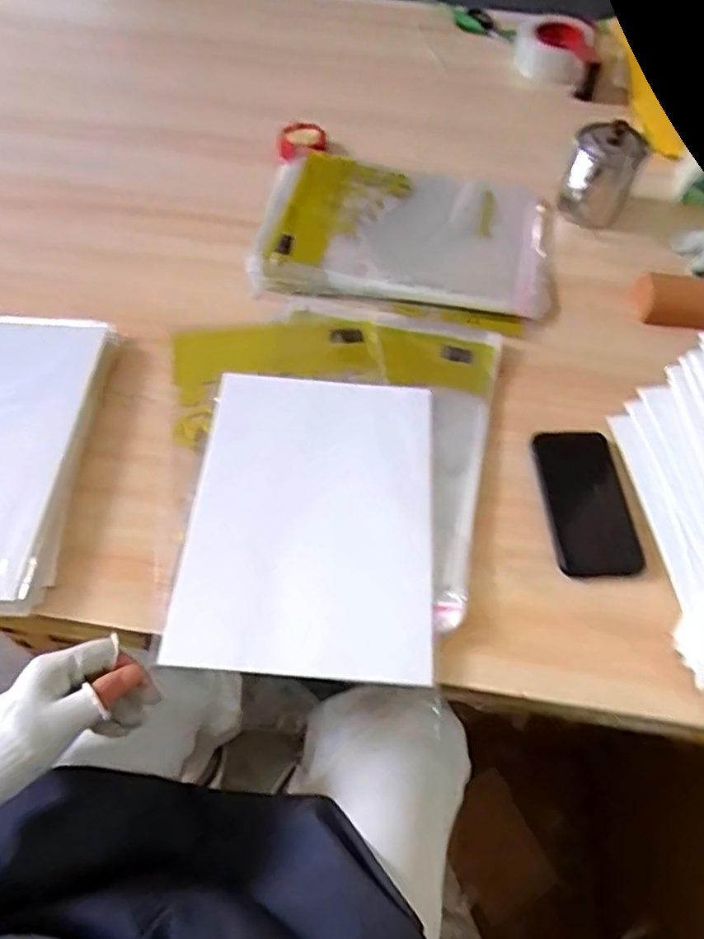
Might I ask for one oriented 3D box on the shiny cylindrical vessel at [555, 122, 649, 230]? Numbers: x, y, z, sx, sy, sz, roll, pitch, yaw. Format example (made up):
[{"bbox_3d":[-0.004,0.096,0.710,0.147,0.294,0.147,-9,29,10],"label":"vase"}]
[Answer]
[{"bbox_3d":[0.307,-0.362,0.771,0.079,0.111,0.079,1,59,-1],"label":"shiny cylindrical vessel"}]

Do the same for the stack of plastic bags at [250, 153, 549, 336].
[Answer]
[{"bbox_3d":[0.061,-0.275,0.738,0.339,0.034,0.230,10,59,4],"label":"stack of plastic bags"}]

